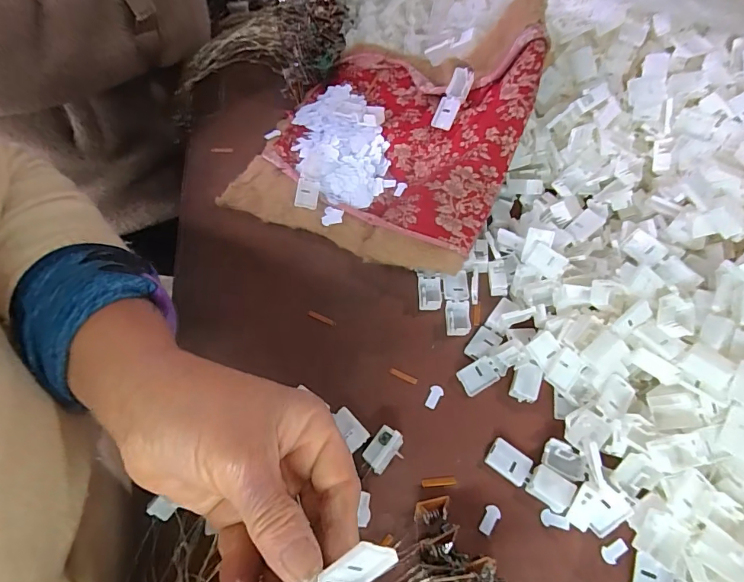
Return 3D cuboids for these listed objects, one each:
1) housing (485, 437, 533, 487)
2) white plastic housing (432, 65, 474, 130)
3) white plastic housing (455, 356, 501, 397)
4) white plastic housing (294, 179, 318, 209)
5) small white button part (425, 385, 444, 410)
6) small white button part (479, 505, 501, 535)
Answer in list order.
[{"bbox_3d":[0.091,0.113,0.290,0.028,0.005,0.020,31,64,17],"label":"housing"},{"bbox_3d":[0.074,-0.174,0.398,0.021,0.015,0.057,31,103,19],"label":"white plastic housing"},{"bbox_3d":[0.078,0.061,0.321,0.029,0.004,0.019,-27,63,-15],"label":"white plastic housing"},{"bbox_3d":[-0.058,-0.088,0.396,0.020,0.007,0.027,5,59,3],"label":"white plastic housing"},{"bbox_3d":[0.045,0.076,0.316,0.010,0.004,0.018,22,62,14],"label":"small white button part"},{"bbox_3d":[0.074,0.143,0.275,0.009,0.004,0.017,31,65,19],"label":"small white button part"}]

